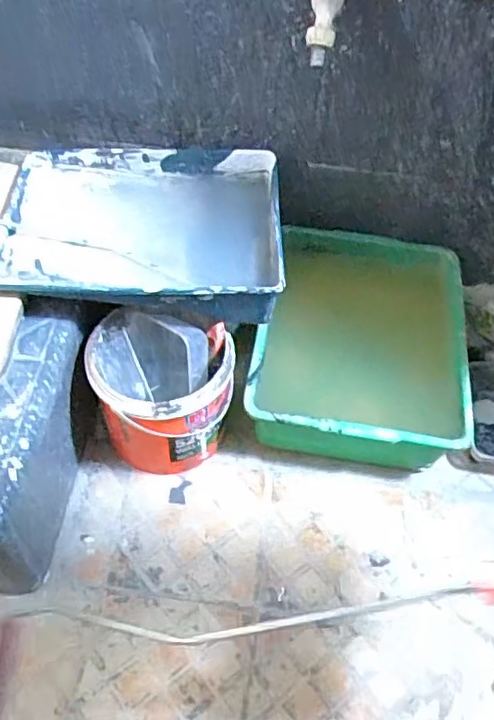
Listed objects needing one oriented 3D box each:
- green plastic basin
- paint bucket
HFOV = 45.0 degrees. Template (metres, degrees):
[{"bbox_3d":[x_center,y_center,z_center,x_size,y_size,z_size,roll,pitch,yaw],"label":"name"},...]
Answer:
[{"bbox_3d":[0.173,-0.020,0.938,0.305,0.133,0.389,10,52,3],"label":"green plastic basin"},{"bbox_3d":[-0.122,0.047,0.823,0.186,0.205,0.160,25,55,14],"label":"paint bucket"}]

